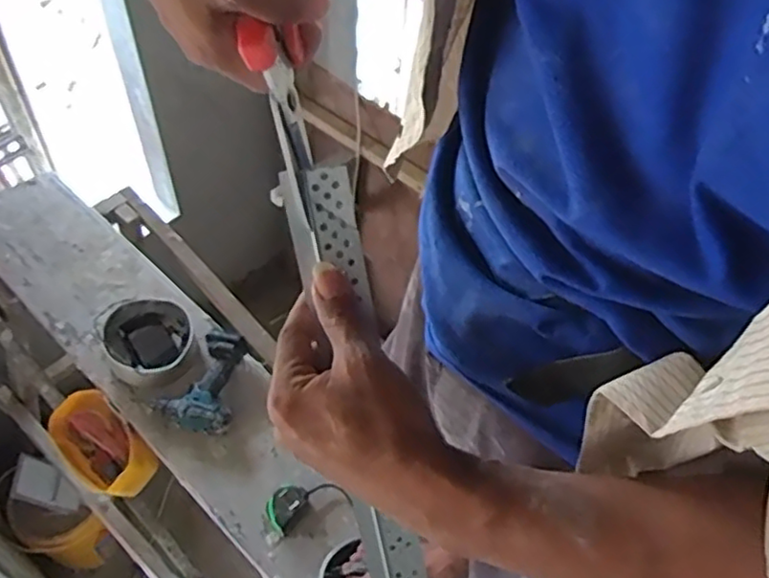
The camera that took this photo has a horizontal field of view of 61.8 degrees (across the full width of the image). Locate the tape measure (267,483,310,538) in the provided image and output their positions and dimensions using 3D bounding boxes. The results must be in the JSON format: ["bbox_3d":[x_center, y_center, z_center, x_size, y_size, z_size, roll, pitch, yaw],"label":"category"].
[{"bbox_3d":[-0.181,0.403,1.186,0.067,0.032,0.083,27,54,17],"label":"tape measure"}]

